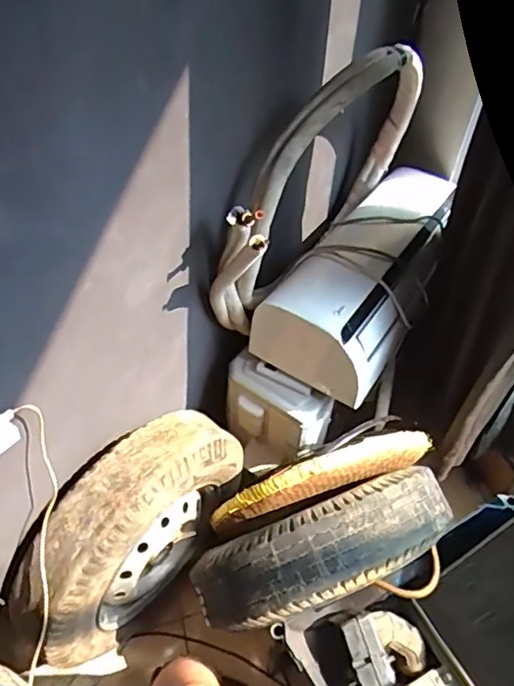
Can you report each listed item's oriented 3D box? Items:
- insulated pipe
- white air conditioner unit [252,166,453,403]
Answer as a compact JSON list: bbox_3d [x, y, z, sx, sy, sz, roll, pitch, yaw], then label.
[{"bbox_3d":[0.163,-0.378,1.268,0.139,0.511,0.807,27,54,18],"label":"insulated pipe"},{"bbox_3d":[0.299,-0.191,1.400,0.311,0.190,0.712,29,55,20],"label":"white air conditioner unit"}]

